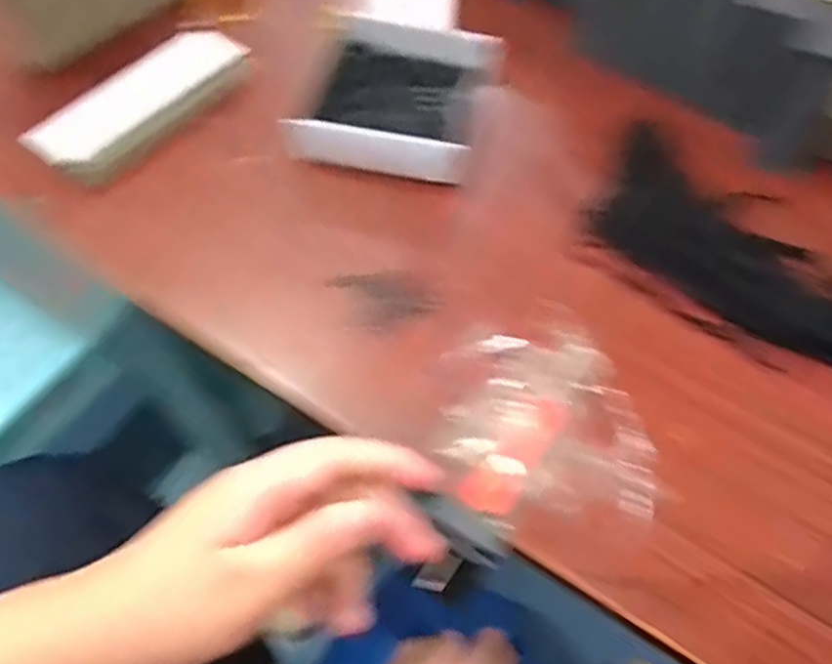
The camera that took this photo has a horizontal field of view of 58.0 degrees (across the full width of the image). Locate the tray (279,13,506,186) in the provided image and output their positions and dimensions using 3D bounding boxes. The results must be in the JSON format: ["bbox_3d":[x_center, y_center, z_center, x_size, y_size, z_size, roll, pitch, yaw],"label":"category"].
[{"bbox_3d":[-0.009,-0.142,0.450,0.104,0.030,0.111,13,59,5],"label":"tray"}]

